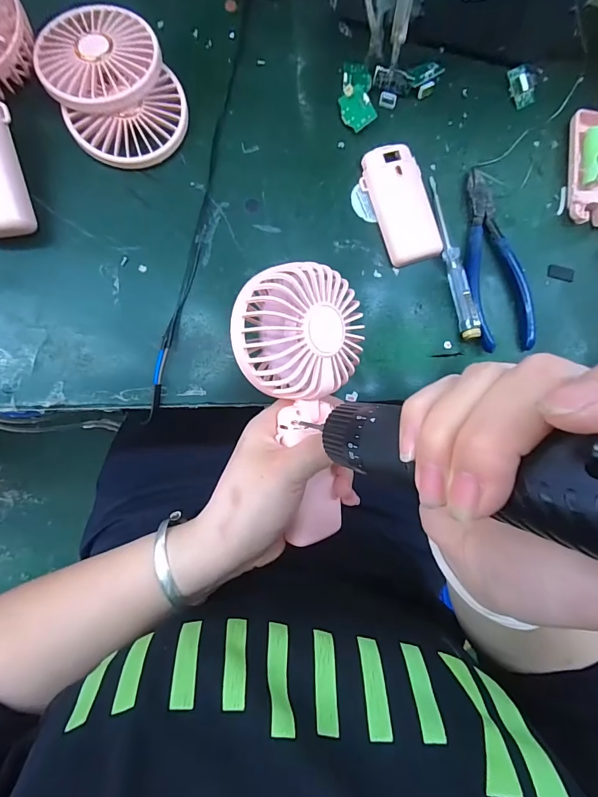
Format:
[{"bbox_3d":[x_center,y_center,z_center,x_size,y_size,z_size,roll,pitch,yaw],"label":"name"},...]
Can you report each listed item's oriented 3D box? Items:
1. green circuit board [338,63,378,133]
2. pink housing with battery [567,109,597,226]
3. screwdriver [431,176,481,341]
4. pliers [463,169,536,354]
[{"bbox_3d":[0.047,-0.247,0.317,0.026,0.014,0.055,-1,87,-7],"label":"green circuit board"},{"bbox_3d":[0.257,-0.199,0.337,0.046,0.013,0.093,3,86,-7],"label":"pink housing with battery"},{"bbox_3d":[0.126,-0.115,0.317,0.015,0.016,0.137,-12,88,-8],"label":"screwdriver"},{"bbox_3d":[0.160,-0.115,0.324,0.052,0.011,0.152,-9,88,-8],"label":"pliers"}]

